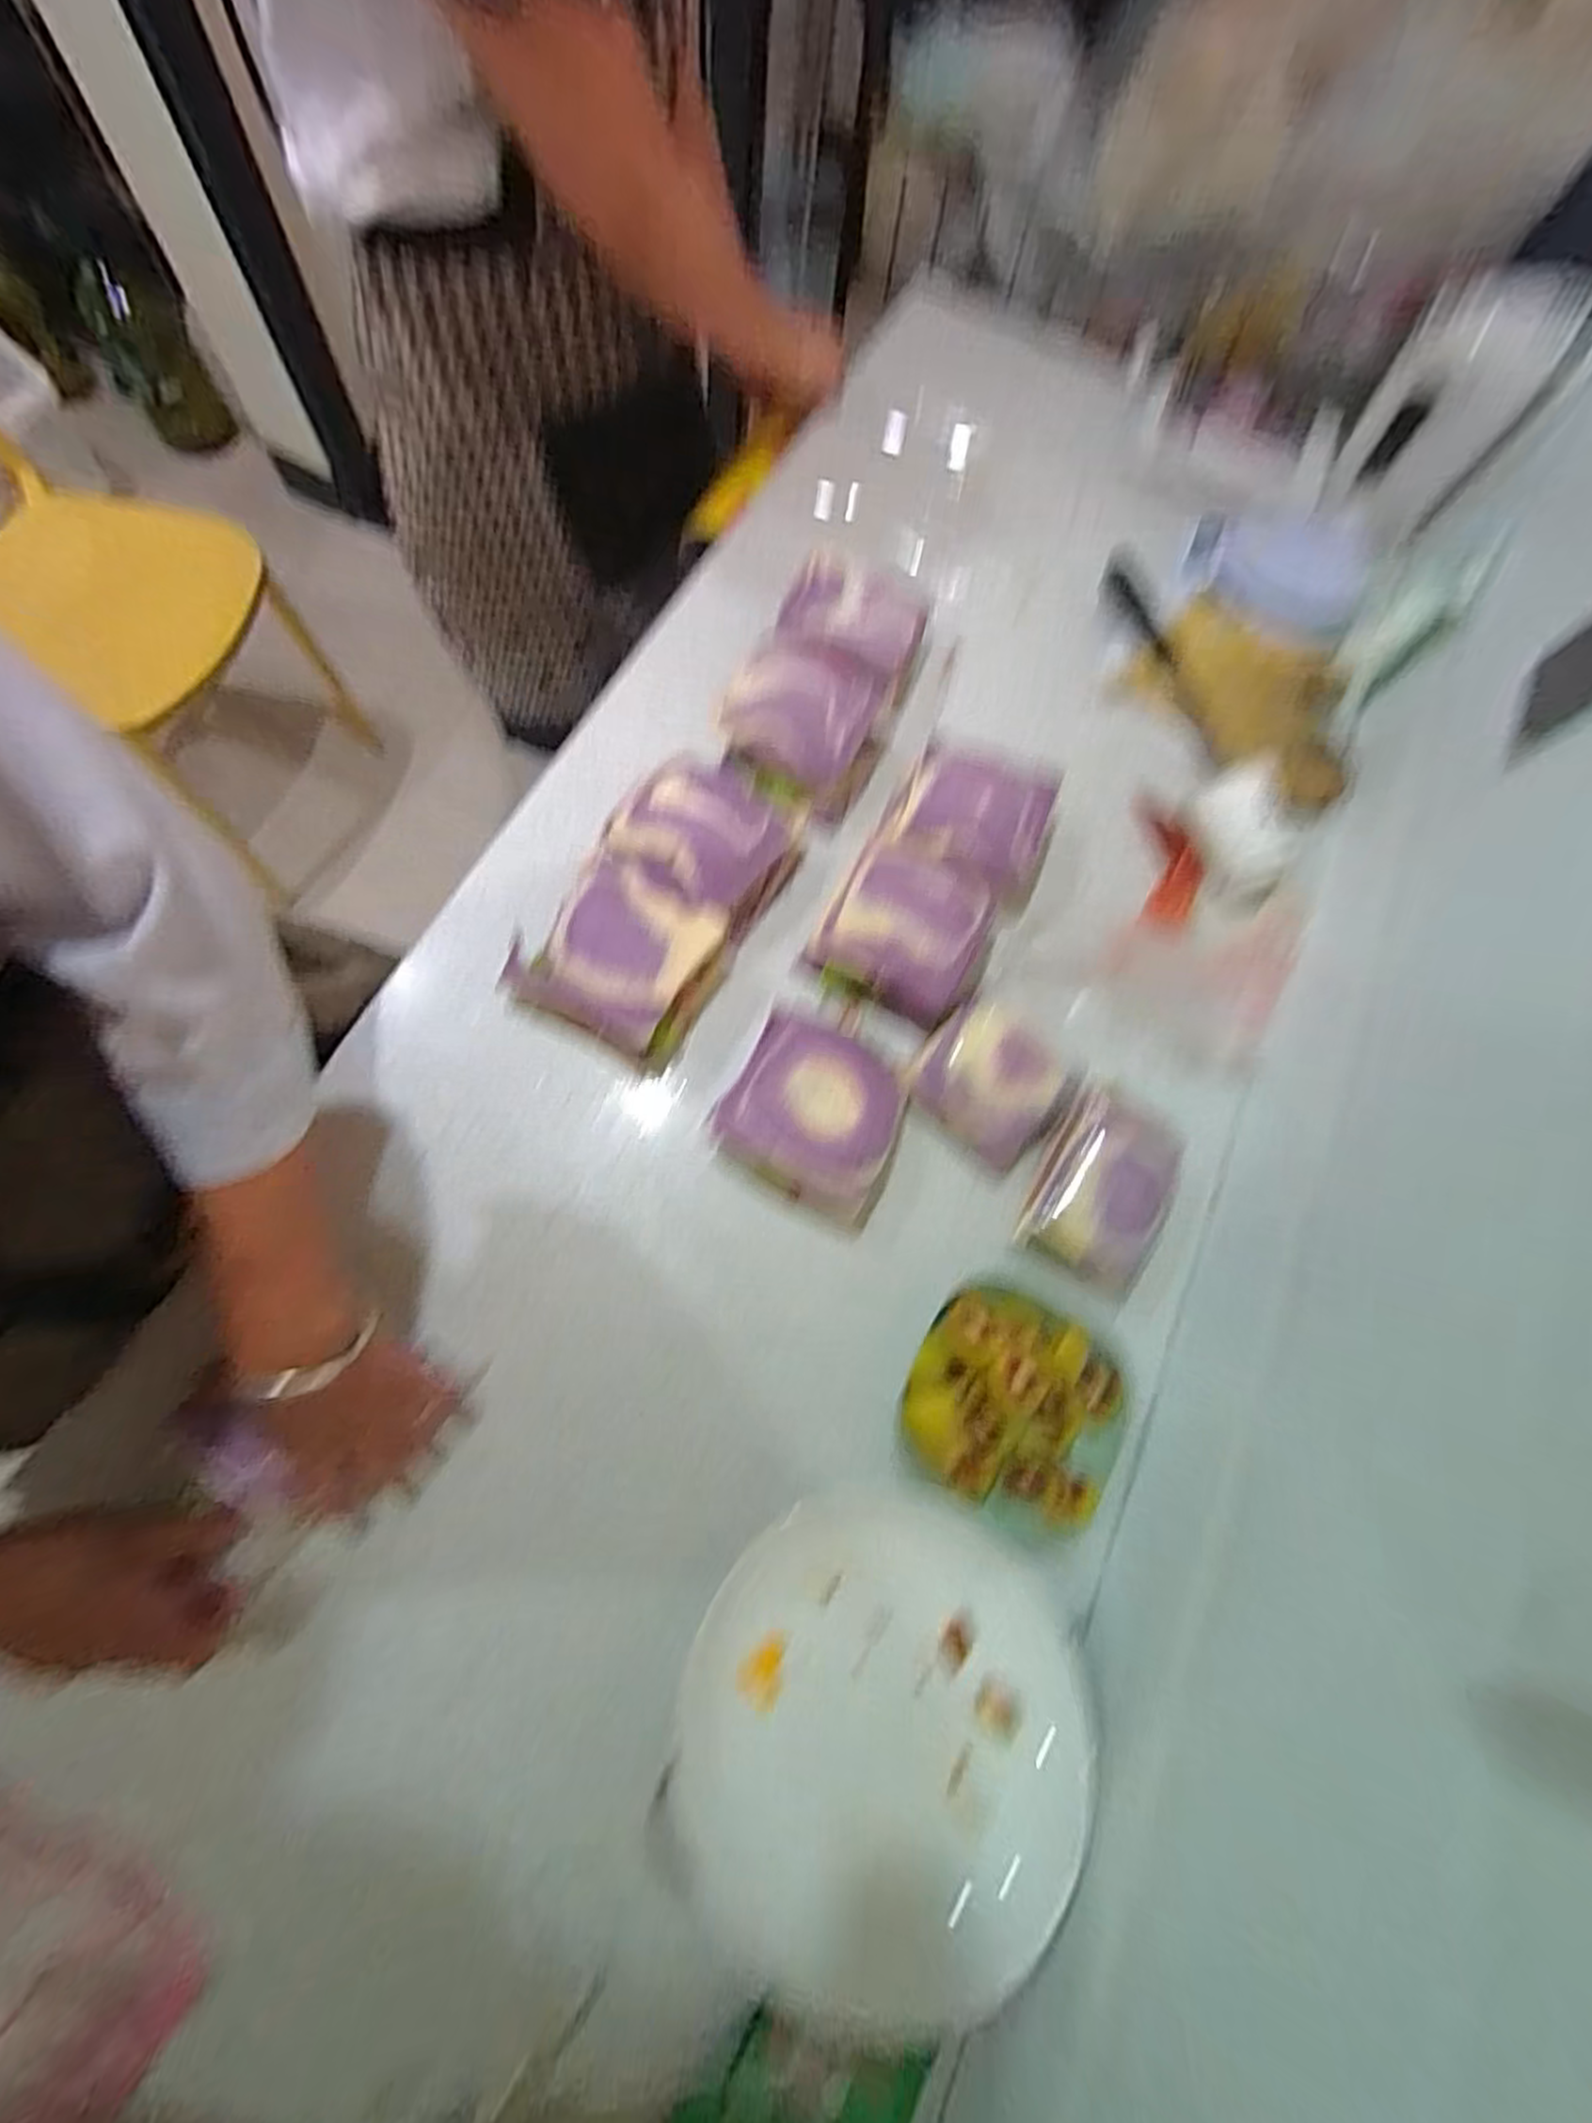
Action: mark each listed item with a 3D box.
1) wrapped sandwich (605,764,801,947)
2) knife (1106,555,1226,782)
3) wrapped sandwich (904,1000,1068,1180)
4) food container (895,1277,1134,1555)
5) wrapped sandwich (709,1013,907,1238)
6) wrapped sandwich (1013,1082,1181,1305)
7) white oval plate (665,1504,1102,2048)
[{"bbox_3d":[-0.068,-0.165,0.575,0.122,0.057,0.116,32,71,8],"label":"wrapped sandwich"},{"bbox_3d":[0.340,-0.368,0.693,0.030,0.022,0.251,-13,75,-9],"label":"knife"},{"bbox_3d":[0.143,0.015,0.542,0.105,0.043,0.093,40,72,11],"label":"wrapped sandwich"},{"bbox_3d":[0.144,0.223,0.477,0.140,0.040,0.143,27,73,2],"label":"food container"},{"bbox_3d":[0.013,0.037,0.516,0.119,0.051,0.121,25,70,6],"label":"wrapped sandwich"},{"bbox_3d":[0.214,0.091,0.528,0.086,0.039,0.130,30,71,8],"label":"wrapped sandwich"},{"bbox_3d":[0.046,0.367,0.411,0.214,0.036,0.224,30,67,16],"label":"white oval plate"}]

